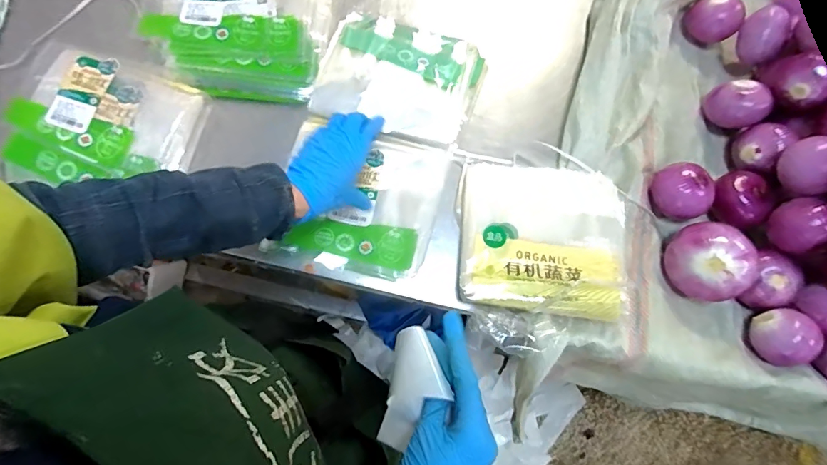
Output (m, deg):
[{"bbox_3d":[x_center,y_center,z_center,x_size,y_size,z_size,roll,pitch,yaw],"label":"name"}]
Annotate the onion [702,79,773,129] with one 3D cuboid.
[{"bbox_3d":[0.477,-0.187,0.664,0.068,0.064,0.075,-29,79,-11],"label":"onion"}]

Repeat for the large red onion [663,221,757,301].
[{"bbox_3d":[0.379,0.037,0.570,0.087,0.069,0.100,-10,76,-6],"label":"large red onion"}]

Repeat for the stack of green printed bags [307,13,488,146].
[{"bbox_3d":[-0.017,-0.235,0.656,0.224,0.027,0.195,18,74,1],"label":"stack of green printed bags"}]

